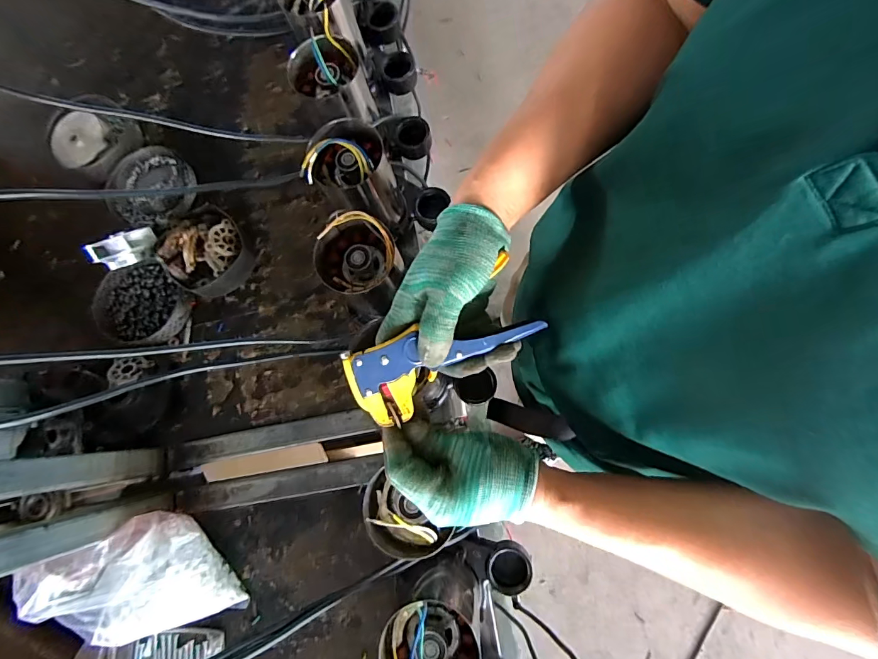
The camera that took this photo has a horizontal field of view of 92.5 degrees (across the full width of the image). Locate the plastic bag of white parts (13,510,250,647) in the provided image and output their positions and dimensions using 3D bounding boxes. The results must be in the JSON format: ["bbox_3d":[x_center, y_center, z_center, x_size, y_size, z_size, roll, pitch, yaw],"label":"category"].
[{"bbox_3d":[-0.353,0.311,0.500,0.131,0.142,0.153,-30,78,-2],"label":"plastic bag of white parts"}]

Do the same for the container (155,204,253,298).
[{"bbox_3d":[-0.340,-0.112,0.619,0.109,0.071,0.114,-1,79,4],"label":"container"}]

